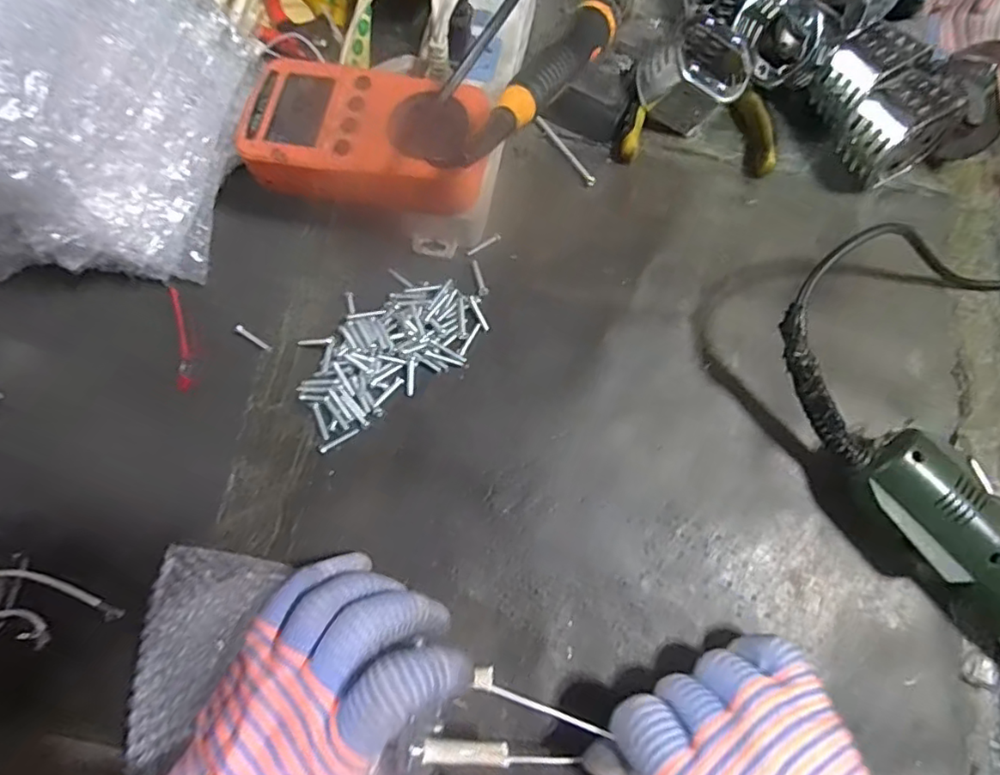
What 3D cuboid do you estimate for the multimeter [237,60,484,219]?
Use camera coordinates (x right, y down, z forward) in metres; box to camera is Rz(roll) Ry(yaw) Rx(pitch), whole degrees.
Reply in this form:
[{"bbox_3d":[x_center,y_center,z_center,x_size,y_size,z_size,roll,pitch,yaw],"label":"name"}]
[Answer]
[{"bbox_3d":[-0.070,-0.133,0.307,0.126,0.031,0.072,10,73,5],"label":"multimeter"}]

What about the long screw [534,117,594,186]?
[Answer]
[{"bbox_3d":[0.042,-0.151,0.363,0.006,0.008,0.056,-35,76,-8],"label":"long screw"}]

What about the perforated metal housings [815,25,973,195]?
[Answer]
[{"bbox_3d":[0.226,-0.169,0.341,0.064,0.049,0.078,-27,75,-6],"label":"perforated metal housings"}]

